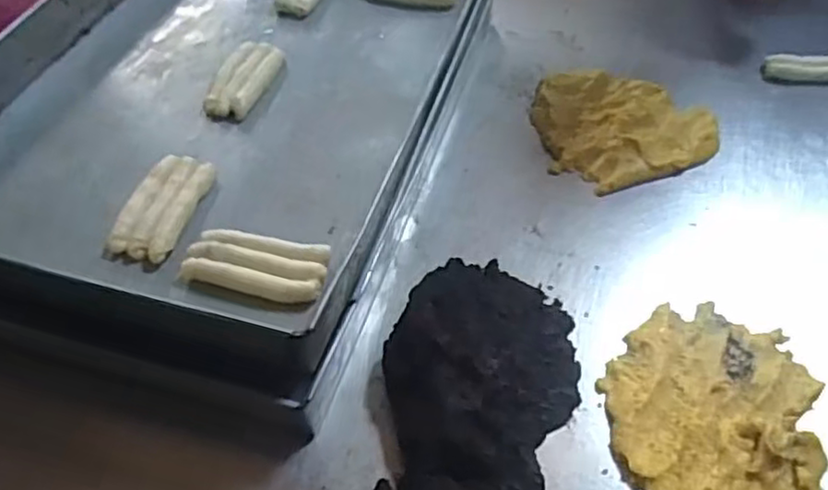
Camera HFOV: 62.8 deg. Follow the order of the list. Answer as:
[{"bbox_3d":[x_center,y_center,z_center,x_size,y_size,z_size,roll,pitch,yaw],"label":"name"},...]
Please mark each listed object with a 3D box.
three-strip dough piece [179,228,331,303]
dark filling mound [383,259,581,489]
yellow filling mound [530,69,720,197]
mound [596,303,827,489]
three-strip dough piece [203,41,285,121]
[{"bbox_3d":[-0.120,0.013,0.518,0.110,0.017,0.051,9,52,9],"label":"three-strip dough piece"},{"bbox_3d":[0.046,0.102,0.507,0.141,0.055,0.226,20,53,15],"label":"dark filling mound"},{"bbox_3d":[0.220,-0.133,0.724,0.181,0.020,0.170,0,50,0],"label":"yellow filling mound"},{"bbox_3d":[0.225,0.135,0.501,0.153,0.021,0.204,7,51,5],"label":"mound"},{"bbox_3d":[-0.168,-0.169,0.681,0.050,0.013,0.113,9,52,9],"label":"three-strip dough piece"}]

